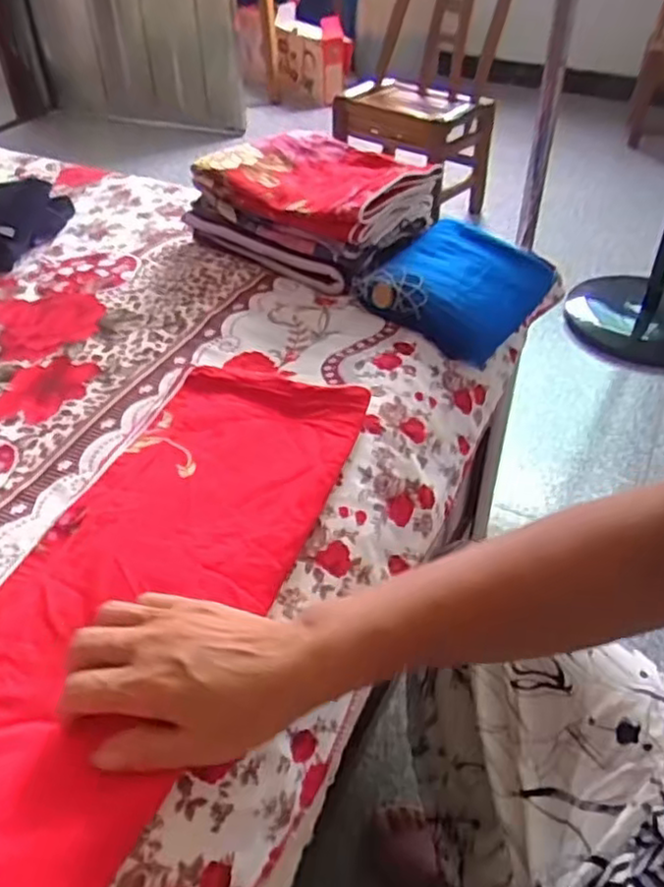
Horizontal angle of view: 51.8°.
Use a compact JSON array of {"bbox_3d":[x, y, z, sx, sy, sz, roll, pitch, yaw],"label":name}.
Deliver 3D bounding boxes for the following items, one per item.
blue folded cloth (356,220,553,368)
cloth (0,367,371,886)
[{"bbox_3d":[0.117,-0.154,0.656,0.148,0.048,0.143,29,50,27],"label":"blue folded cloth"},{"bbox_3d":[-0.117,0.085,0.416,0.161,0.025,0.408,13,45,14],"label":"cloth"}]

